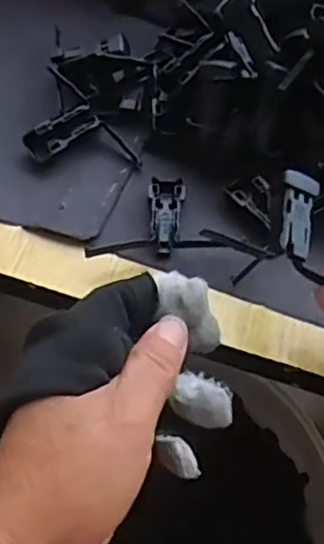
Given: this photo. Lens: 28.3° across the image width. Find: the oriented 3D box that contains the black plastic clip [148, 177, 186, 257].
[{"bbox_3d":[0.002,-0.032,0.360,0.019,0.010,0.046,2,70,-1],"label":"black plastic clip"}]

